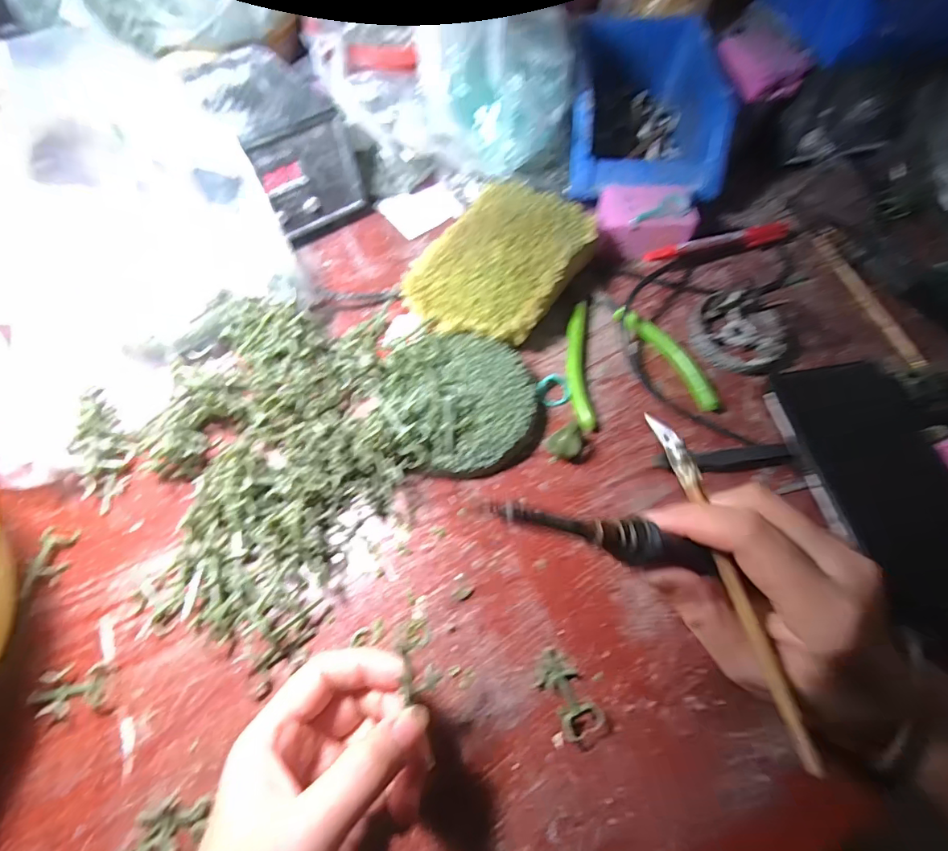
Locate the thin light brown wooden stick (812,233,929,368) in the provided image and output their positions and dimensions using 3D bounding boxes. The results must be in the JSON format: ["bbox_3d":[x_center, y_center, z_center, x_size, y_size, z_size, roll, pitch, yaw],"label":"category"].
[{"bbox_3d":[0.313,-0.103,0.382,0.013,0.005,0.133,-12,66,-6],"label":"thin light brown wooden stick"}]

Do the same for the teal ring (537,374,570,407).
[{"bbox_3d":[0.057,-0.025,0.343,0.022,0.009,0.022,0,65,-1],"label":"teal ring"}]

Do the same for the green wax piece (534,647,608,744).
[{"bbox_3d":[0.050,0.144,0.257,0.023,0.008,0.046,-31,69,-14],"label":"green wax piece"}]

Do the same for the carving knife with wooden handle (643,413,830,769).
[{"bbox_3d":[0.113,0.064,0.214,0.009,0.012,0.157,-13,70,-7],"label":"carving knife with wooden handle"}]

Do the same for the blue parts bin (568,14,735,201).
[{"bbox_3d":[0.147,-0.267,0.420,0.123,0.071,0.158,6,65,2],"label":"blue parts bin"}]

